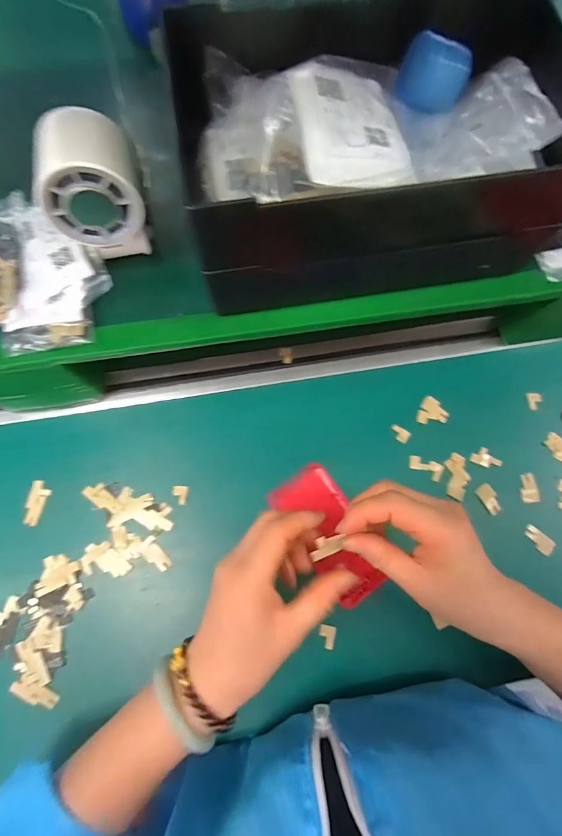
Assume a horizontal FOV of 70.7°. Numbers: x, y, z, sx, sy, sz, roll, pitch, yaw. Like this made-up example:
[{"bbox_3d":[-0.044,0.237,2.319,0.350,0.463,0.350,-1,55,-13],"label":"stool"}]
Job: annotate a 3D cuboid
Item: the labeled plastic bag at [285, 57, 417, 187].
[{"bbox_3d":[0.043,-0.190,0.250,0.070,0.018,0.107,-10,73,-4],"label":"labeled plastic bag"}]

